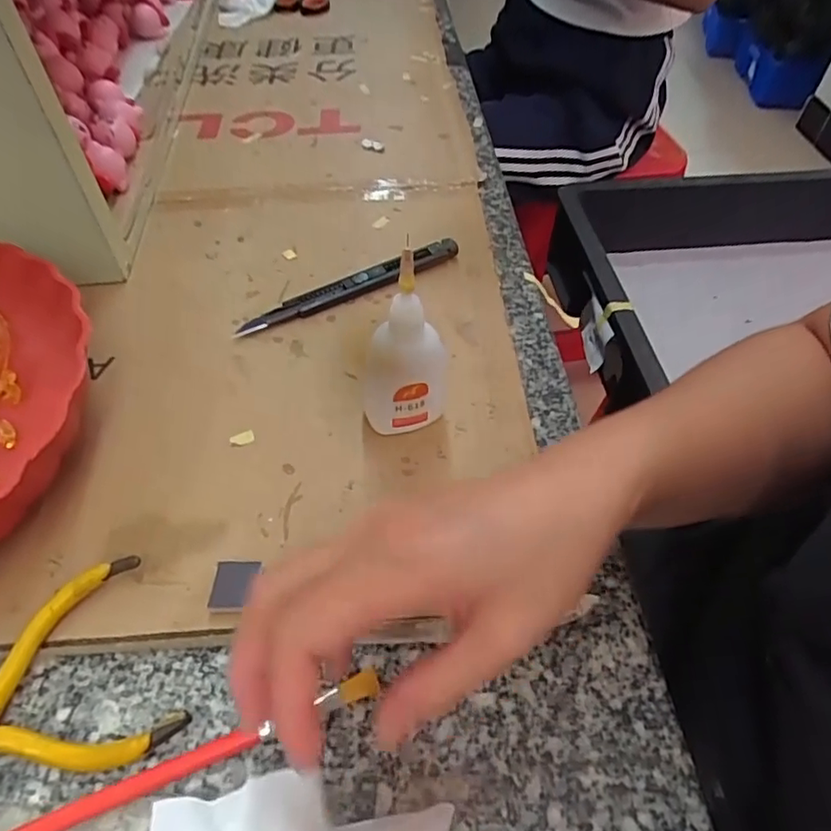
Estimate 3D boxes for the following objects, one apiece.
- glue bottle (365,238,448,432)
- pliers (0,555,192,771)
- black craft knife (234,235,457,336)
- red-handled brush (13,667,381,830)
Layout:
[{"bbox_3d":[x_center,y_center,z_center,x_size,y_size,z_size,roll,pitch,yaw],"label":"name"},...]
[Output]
[{"bbox_3d":[-0.005,-0.033,0.282,0.040,0.103,0.035,3,52,2],"label":"glue bottle"},{"bbox_3d":[-0.156,0.117,0.224,0.118,0.019,0.076,-27,57,-20],"label":"pliers"},{"bbox_3d":[-0.042,-0.085,0.379,0.153,0.013,0.016,-24,56,-18],"label":"black craft knife"},{"bbox_3d":[-0.136,0.149,0.207,0.260,0.006,0.009,-19,55,-14],"label":"red-handled brush"}]

